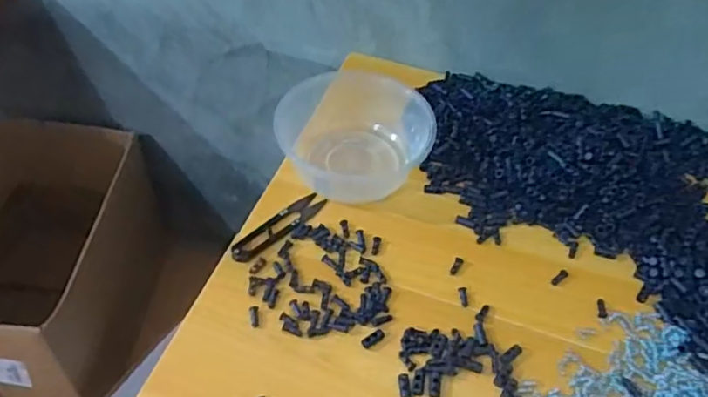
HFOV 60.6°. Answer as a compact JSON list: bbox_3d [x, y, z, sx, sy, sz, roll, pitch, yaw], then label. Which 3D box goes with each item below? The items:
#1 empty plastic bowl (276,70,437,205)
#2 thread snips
[{"bbox_3d":[-0.008,-0.073,0.578,0.135,0.055,0.153,-14,53,-12],"label":"empty plastic bowl"},{"bbox_3d":[-0.066,0.023,0.532,0.097,0.004,0.023,-37,61,-27],"label":"thread snips"}]

